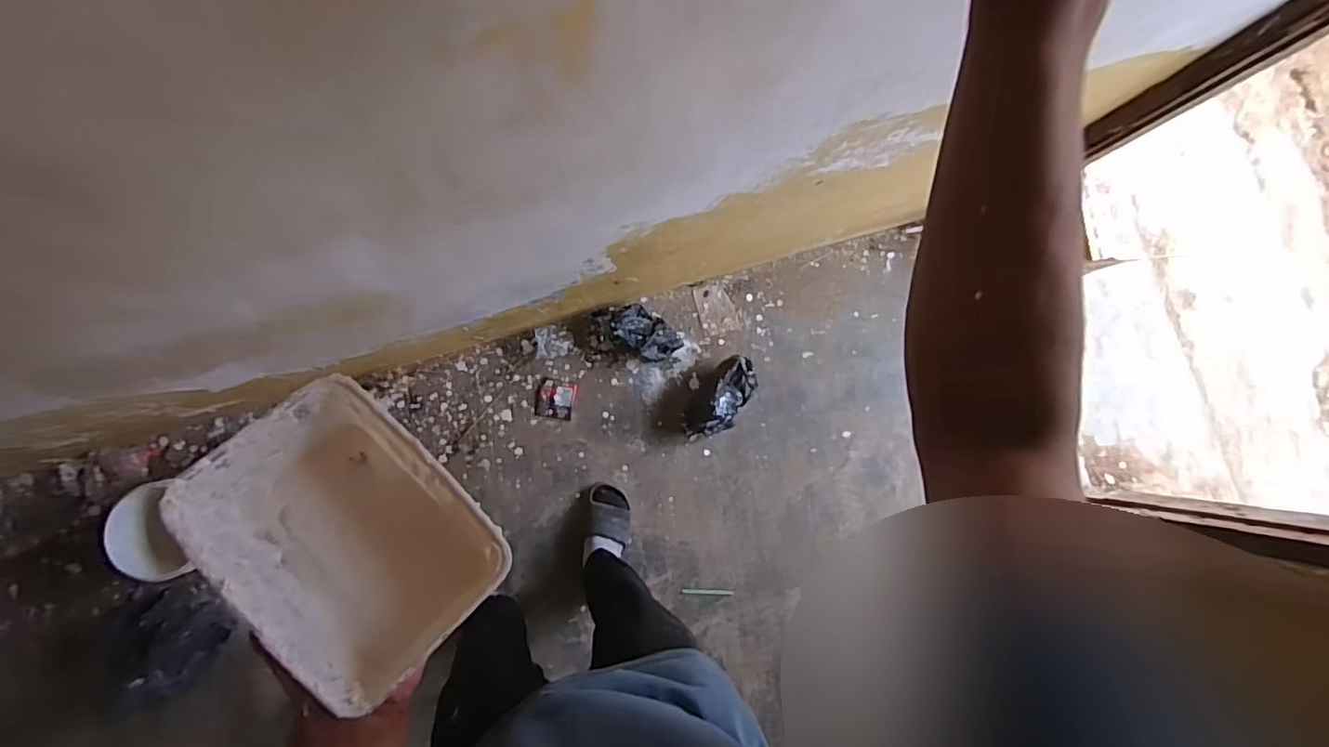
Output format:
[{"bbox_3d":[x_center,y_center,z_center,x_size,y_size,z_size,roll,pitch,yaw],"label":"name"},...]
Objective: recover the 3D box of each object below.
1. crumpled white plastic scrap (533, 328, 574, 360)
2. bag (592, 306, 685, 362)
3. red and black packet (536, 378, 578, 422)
[{"bbox_3d":[-0.266,-0.075,1.351,0.088,0.011,0.073,-6,106,-17],"label":"crumpled white plastic scrap"},{"bbox_3d":[-0.064,-0.105,1.350,0.223,0.087,0.126,16,82,-5],"label":"bag"},{"bbox_3d":[-0.263,0.063,1.358,0.087,0.006,0.092,11,83,-6],"label":"red and black packet"}]

